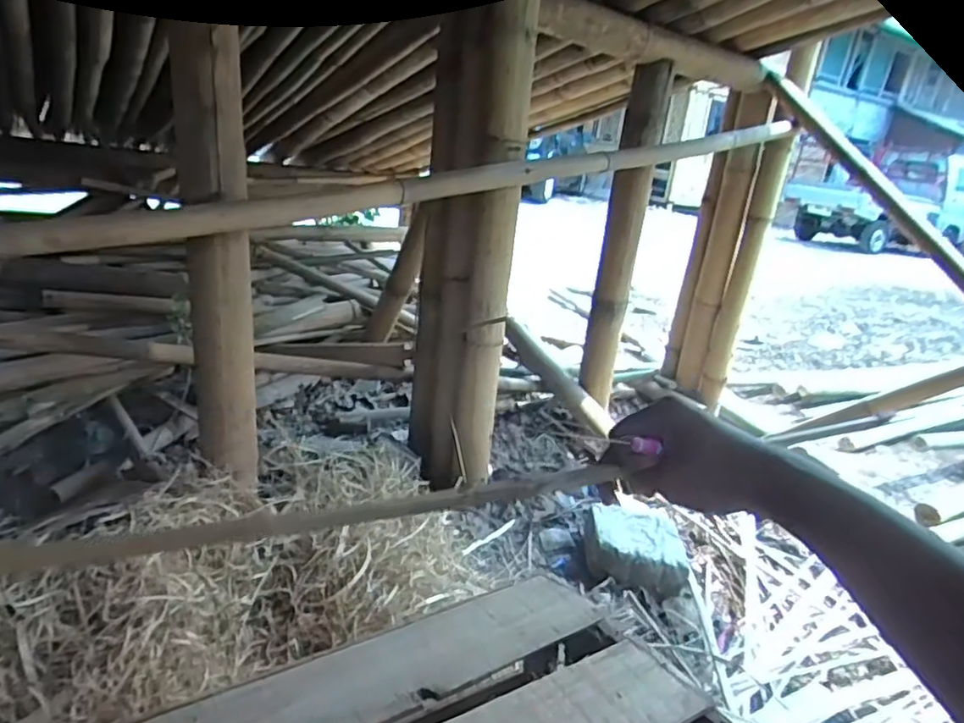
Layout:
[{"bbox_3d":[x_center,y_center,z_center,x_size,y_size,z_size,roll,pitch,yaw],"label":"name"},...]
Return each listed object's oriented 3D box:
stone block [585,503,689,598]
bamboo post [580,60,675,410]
[{"bbox_3d":[0.327,0.395,1.351,0.211,0.089,0.182,10,19,6],"label":"stone block"},{"bbox_3d":[0.382,-0.327,1.739,0.104,0.875,0.115,10,19,7],"label":"bamboo post"}]

